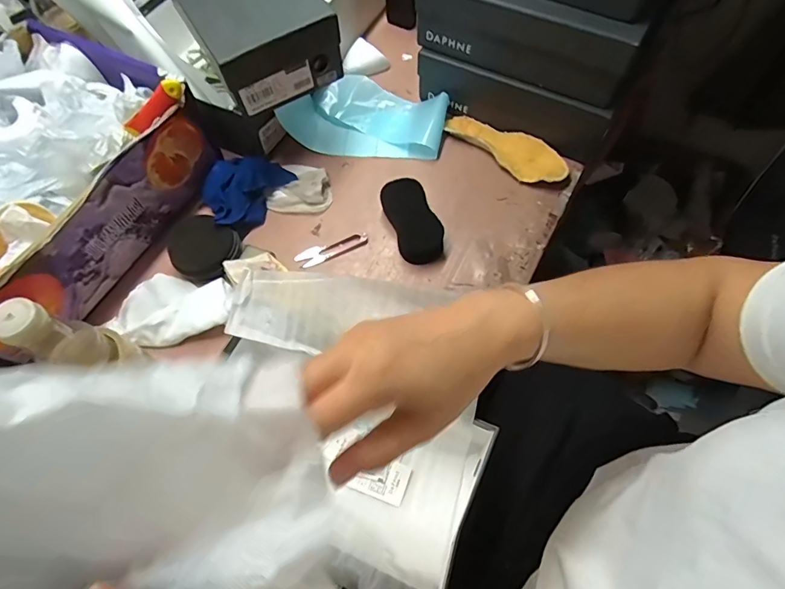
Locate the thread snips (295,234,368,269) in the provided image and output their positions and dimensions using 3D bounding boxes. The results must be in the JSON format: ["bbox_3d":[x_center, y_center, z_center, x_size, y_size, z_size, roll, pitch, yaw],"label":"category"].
[{"bbox_3d":[-0.085,-0.066,0.621,0.104,0.009,0.028,-24,66,-10],"label":"thread snips"}]

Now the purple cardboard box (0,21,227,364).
[{"bbox_3d":[-0.480,-0.150,0.573,0.303,0.148,0.393,28,68,13],"label":"purple cardboard box"}]

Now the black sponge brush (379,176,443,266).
[{"bbox_3d":[0.029,-0.106,0.613,0.059,0.037,0.125,-22,79,-9],"label":"black sponge brush"}]

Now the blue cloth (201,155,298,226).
[{"bbox_3d":[-0.226,-0.157,0.645,0.104,0.045,0.136,25,68,13],"label":"blue cloth"}]

